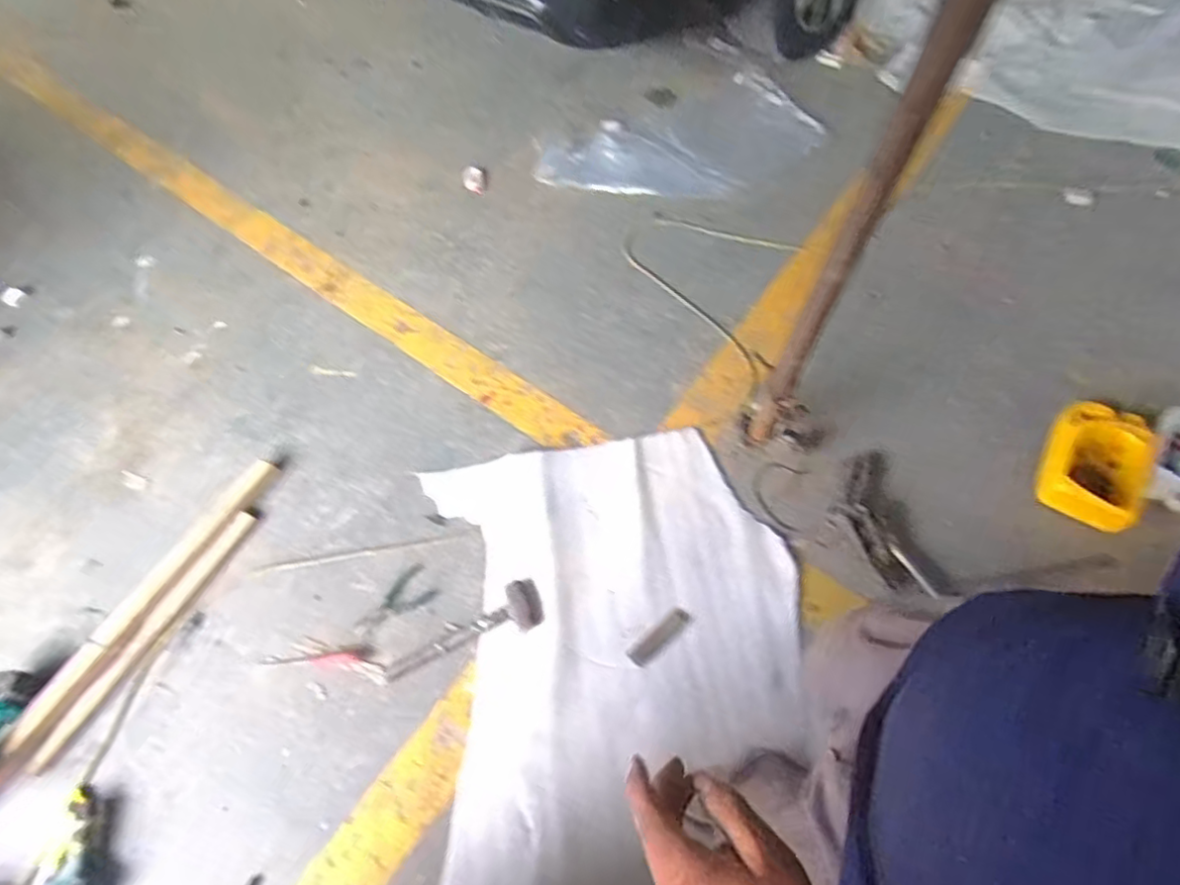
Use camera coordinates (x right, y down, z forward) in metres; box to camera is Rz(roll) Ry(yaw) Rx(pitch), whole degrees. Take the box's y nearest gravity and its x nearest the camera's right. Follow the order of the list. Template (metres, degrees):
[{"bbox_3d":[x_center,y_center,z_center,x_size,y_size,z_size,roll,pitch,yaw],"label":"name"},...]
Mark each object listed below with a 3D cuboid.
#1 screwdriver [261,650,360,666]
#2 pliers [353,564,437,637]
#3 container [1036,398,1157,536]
[{"bbox_3d":[-0.618,0.480,1.350,0.235,0.024,0.032,-2,63,2],"label":"screwdriver"},{"bbox_3d":[-0.453,0.363,1.391,0.187,0.008,0.089,-32,66,-13],"label":"pliers"},{"bbox_3d":[1.144,0.046,1.398,0.199,0.076,0.309,26,68,17],"label":"container"}]

